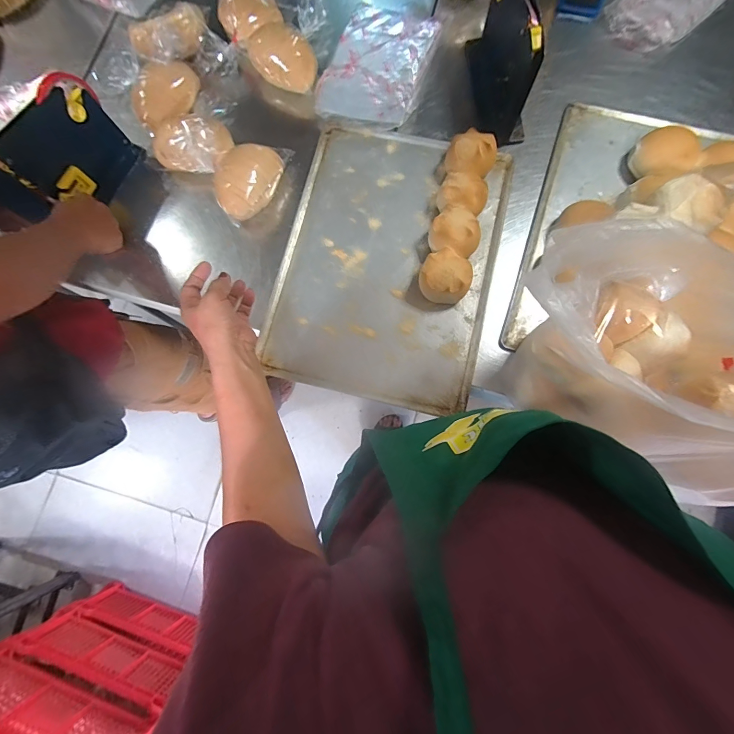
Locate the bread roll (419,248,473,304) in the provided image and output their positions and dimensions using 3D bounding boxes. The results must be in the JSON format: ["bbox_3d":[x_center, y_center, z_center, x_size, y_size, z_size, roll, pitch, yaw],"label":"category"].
[{"bbox_3d":[0.119,-0.135,0.537,0.074,0.053,0.079,0,79,1],"label":"bread roll"}]

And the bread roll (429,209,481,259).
[{"bbox_3d":[0.136,-0.206,0.547,0.076,0.058,0.068,13,79,4],"label":"bread roll"}]

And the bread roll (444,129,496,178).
[{"bbox_3d":[0.165,-0.333,0.564,0.072,0.046,0.069,0,79,1],"label":"bread roll"}]

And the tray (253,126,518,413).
[{"bbox_3d":[0.036,-0.171,0.575,0.327,0.029,0.438,13,79,4],"label":"tray"}]

